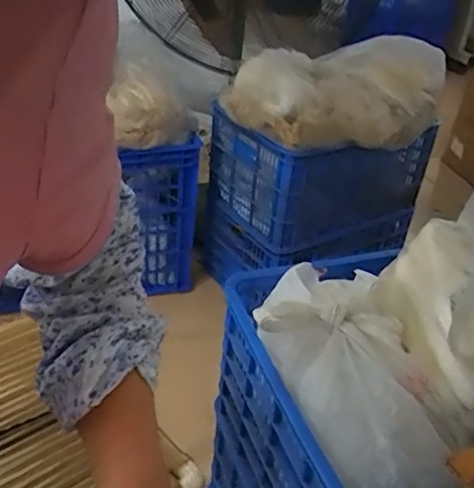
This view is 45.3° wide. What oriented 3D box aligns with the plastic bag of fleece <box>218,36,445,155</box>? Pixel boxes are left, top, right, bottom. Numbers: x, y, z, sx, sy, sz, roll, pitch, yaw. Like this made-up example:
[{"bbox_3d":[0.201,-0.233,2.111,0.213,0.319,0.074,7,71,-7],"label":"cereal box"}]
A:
[{"bbox_3d":[0.273,-0.413,1.514,0.535,0.193,0.345,-13,39,-25],"label":"plastic bag of fleece"}]

